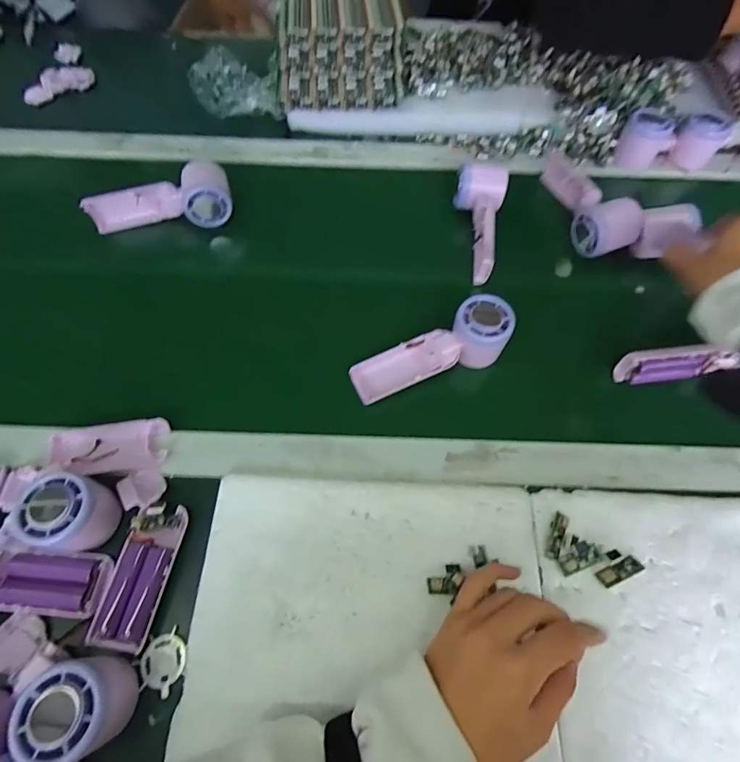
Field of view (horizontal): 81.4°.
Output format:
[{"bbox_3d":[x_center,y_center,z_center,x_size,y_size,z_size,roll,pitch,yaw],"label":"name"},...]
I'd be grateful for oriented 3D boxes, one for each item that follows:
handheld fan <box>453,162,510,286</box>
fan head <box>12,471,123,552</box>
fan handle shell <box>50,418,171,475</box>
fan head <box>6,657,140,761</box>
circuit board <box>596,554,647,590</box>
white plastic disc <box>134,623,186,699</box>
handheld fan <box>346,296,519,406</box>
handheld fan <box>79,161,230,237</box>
[{"bbox_3d":[0.126,-0.191,0.518,0.059,0.051,0.147,14,61,3],"label":"handheld fan"},{"bbox_3d":[-0.240,0.105,0.342,0.054,0.049,0.056,11,64,5],"label":"fan head"},{"bbox_3d":[-0.238,0.058,0.388,0.100,0.028,0.046,-6,62,-7],"label":"fan handle shell"},{"bbox_3d":[-0.195,0.218,0.288,0.053,0.053,0.054,2,61,-3],"label":"fan head"},{"bbox_3d":[0.204,0.155,0.350,0.038,0.007,0.014,-20,64,-14],"label":"circuit board"},{"bbox_3d":[-0.157,0.212,0.326,0.033,0.005,0.038,23,62,8],"label":"white plastic disc"},{"bbox_3d":[0.065,-0.028,0.440,0.168,0.042,0.054,-25,66,4],"label":"handheld fan"},{"bbox_3d":[-0.258,-0.222,0.537,0.164,0.074,0.065,-10,62,-10],"label":"handheld fan"}]

